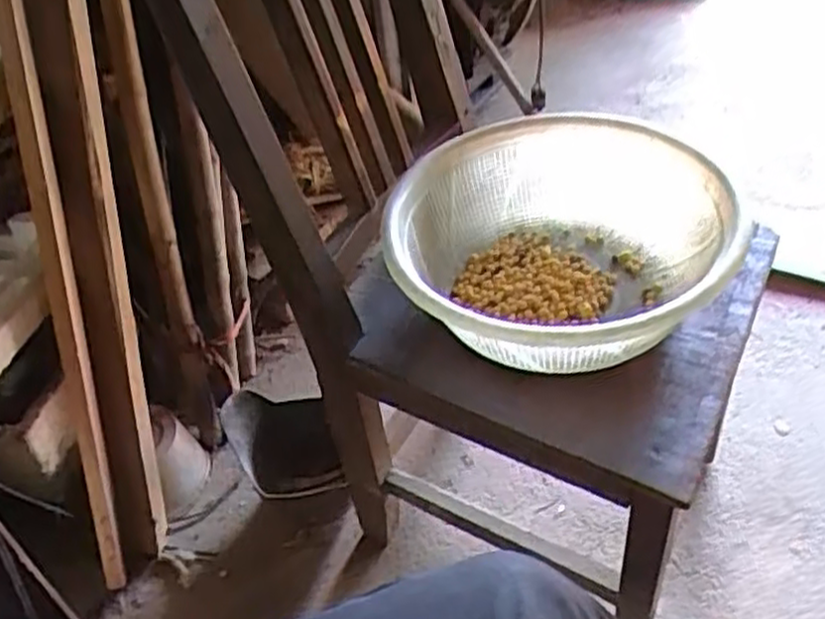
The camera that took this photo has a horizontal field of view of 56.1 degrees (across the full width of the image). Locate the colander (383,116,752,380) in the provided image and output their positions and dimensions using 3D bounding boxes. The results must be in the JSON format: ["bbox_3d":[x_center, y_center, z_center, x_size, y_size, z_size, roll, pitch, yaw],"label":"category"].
[{"bbox_3d":[0.118,-0.043,0.624,0.258,0.105,0.257,-4,43,4],"label":"colander"}]

